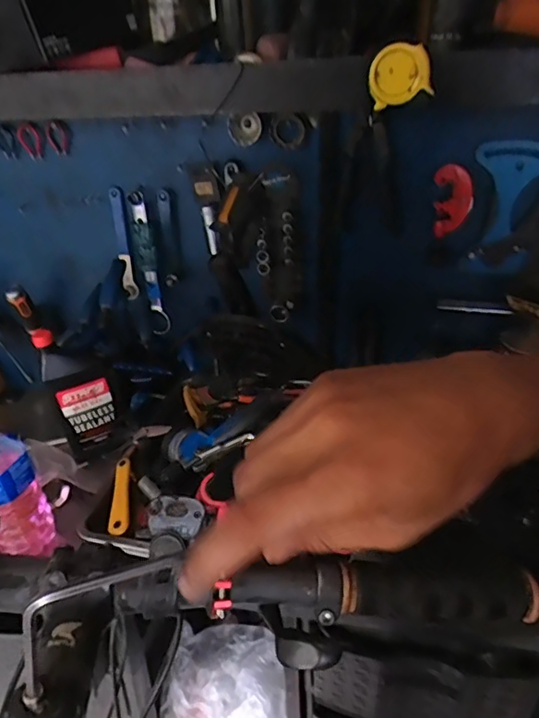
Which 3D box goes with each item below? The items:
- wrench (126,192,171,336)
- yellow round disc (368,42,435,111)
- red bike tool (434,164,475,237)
[{"bbox_3d":[-0.212,-0.162,0.927,0.043,0.254,0.013,8,32,16],"label":"wrench"},{"bbox_3d":[0.126,-0.274,0.508,0.058,0.052,0.013,10,34,20],"label":"yellow round disc"},{"bbox_3d":[0.270,-0.233,0.774,0.058,0.100,0.014,0,31,5],"label":"red bike tool"}]

